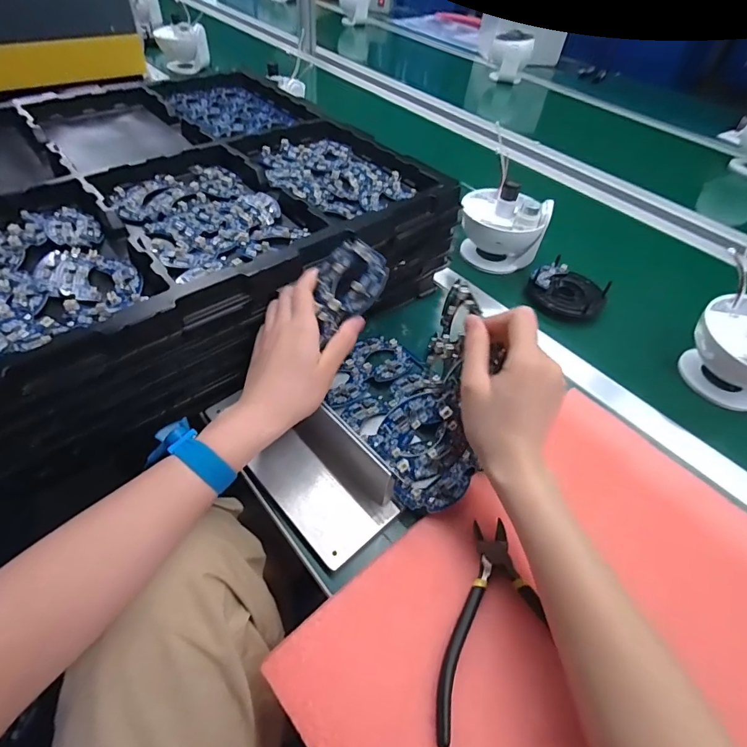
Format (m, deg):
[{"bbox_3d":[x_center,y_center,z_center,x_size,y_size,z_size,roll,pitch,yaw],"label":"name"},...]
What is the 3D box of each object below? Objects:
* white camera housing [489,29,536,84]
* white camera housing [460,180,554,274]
[{"bbox_3d":[0.395,-0.936,1.279,0.116,0.111,0.102,16,50,8],"label":"white camera housing"},{"bbox_3d":[0.187,-0.211,0.632,0.120,0.126,0.098,20,50,11],"label":"white camera housing"}]

